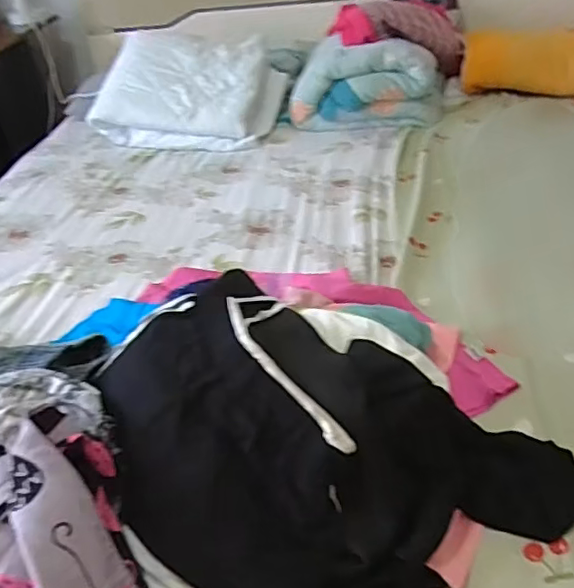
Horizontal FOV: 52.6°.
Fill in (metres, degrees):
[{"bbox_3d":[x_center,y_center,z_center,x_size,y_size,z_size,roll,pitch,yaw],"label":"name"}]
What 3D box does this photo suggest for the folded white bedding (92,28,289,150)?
[{"bbox_3d":[-0.274,-0.568,1.608,0.496,0.239,0.268,3,37,12],"label":"folded white bedding"}]

